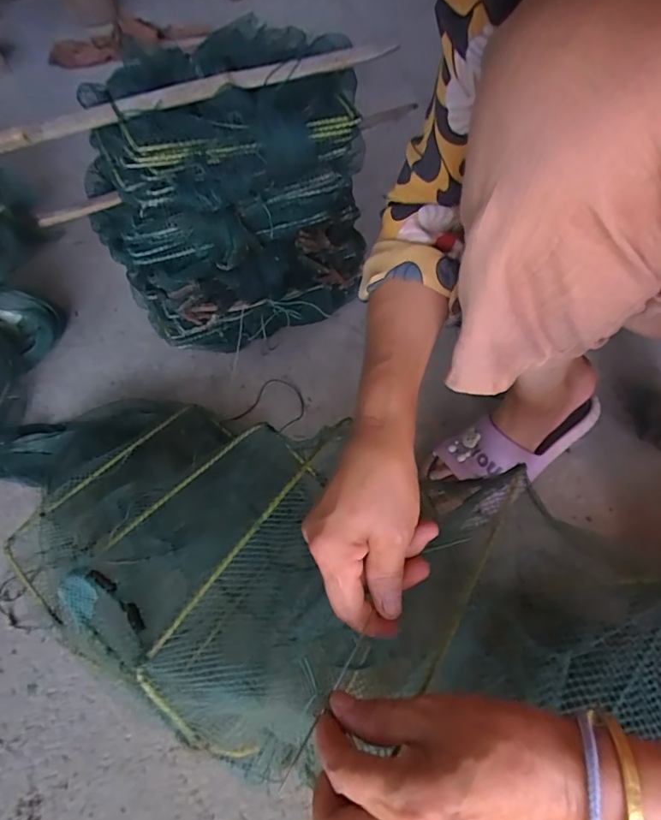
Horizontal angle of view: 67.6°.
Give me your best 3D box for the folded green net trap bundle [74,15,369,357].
[{"bbox_3d":[-0.122,-0.273,0.670,0.343,0.336,0.221,-27,57,-17],"label":"folded green net trap bundle"}]

